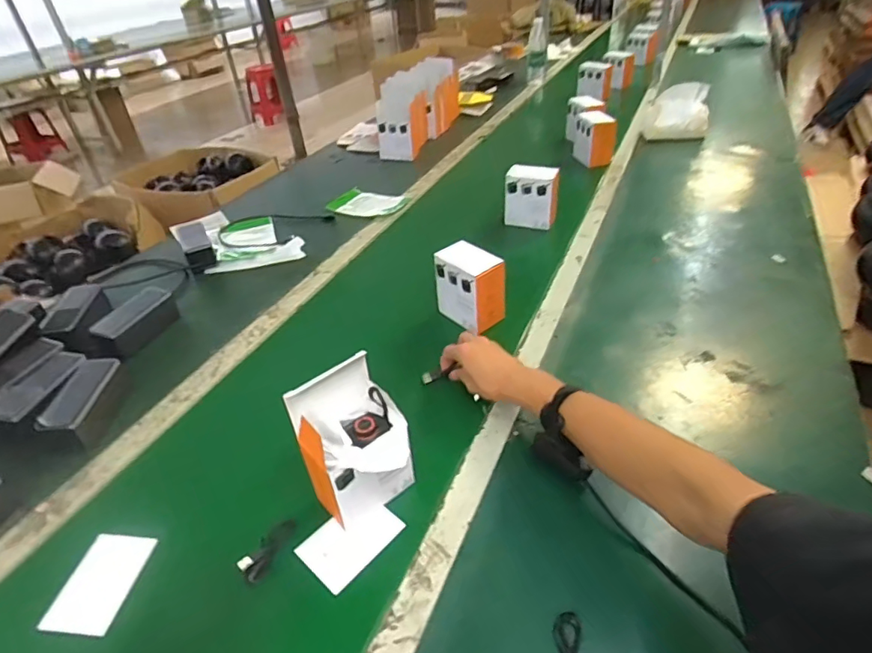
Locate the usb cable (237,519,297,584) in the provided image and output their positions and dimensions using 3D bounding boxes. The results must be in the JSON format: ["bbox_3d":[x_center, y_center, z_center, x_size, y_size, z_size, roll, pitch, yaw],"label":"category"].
[{"bbox_3d":[-0.179,0.239,0.560,0.027,0.012,0.072,16,43,27],"label":"usb cable"}]

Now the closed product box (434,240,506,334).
[{"bbox_3d":[0.055,-0.064,0.840,0.064,0.115,0.108,-31,44,-28],"label":"closed product box"}]

